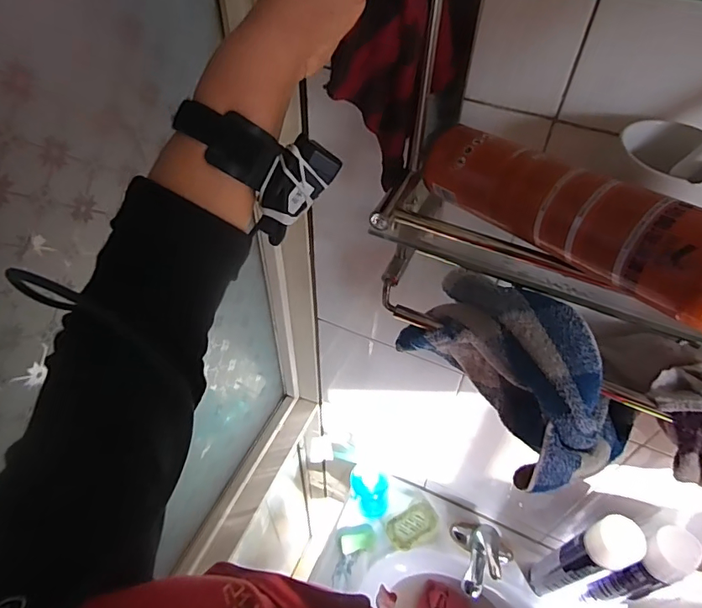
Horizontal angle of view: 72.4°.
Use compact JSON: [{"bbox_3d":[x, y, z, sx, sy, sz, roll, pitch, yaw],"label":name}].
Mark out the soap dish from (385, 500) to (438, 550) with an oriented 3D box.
[{"bbox_3d":[0.129,0.458,0.999,0.109,0.022,0.062,-24,54,-21],"label":"soap dish"}]

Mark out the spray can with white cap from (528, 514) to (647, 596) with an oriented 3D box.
[{"bbox_3d":[0.373,0.427,0.788,0.059,0.327,0.064,1,48,-1],"label":"spray can with white cap"}]

